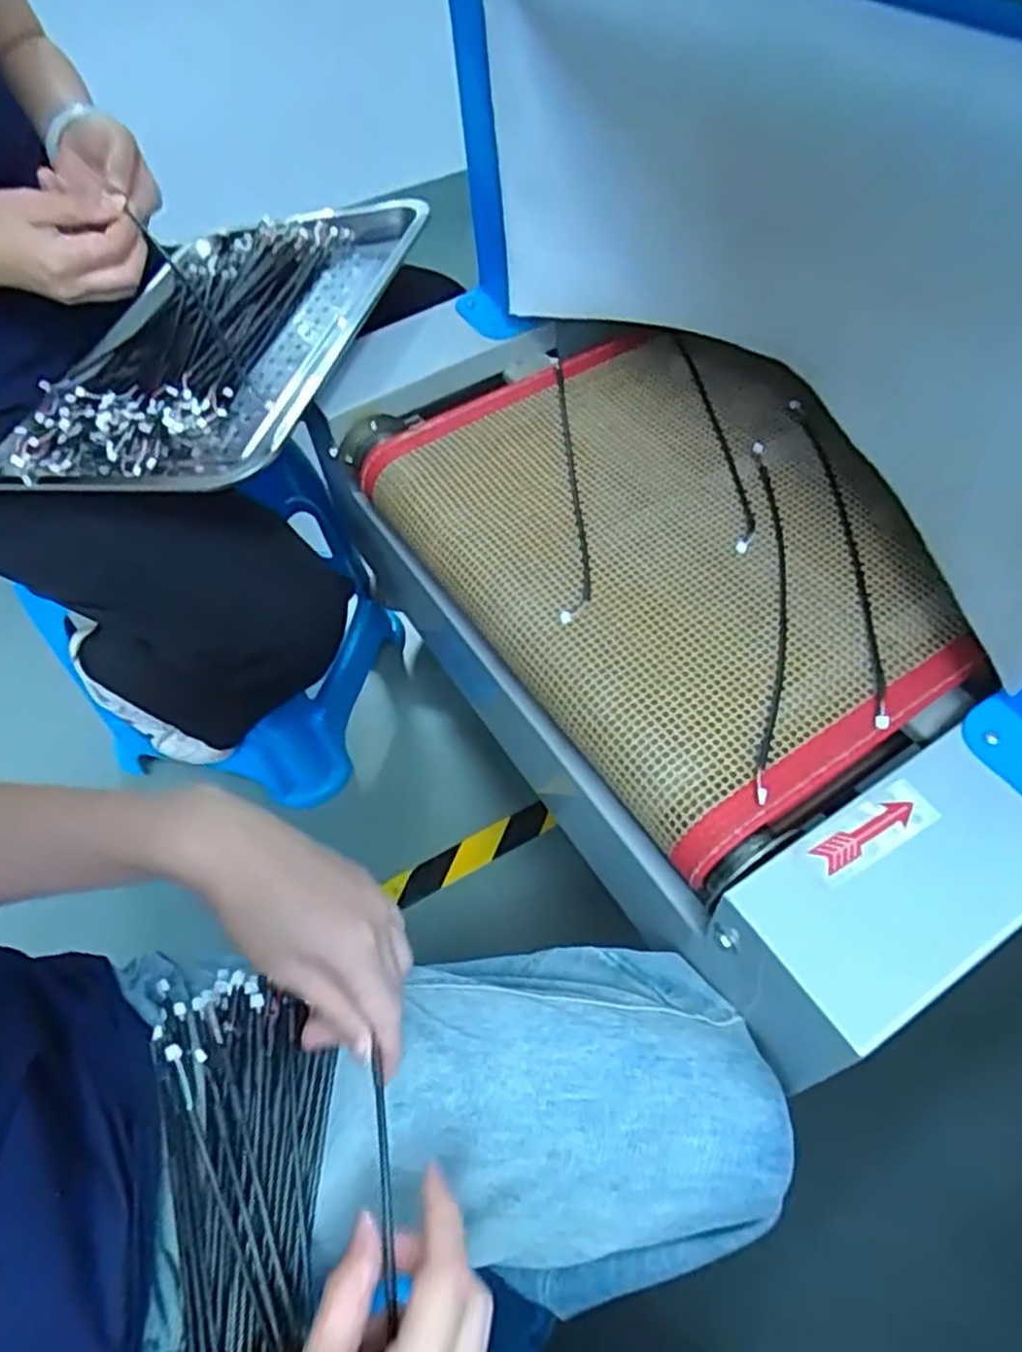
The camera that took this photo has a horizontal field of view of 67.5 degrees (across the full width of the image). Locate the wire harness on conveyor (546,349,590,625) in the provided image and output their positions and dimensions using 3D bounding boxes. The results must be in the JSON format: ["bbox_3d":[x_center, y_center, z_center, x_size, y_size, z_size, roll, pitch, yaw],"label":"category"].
[{"bbox_3d":[0.041,-0.163,0.563,0.020,0.011,0.312,-2,54,3],"label":"wire harness on conveyor"}]

